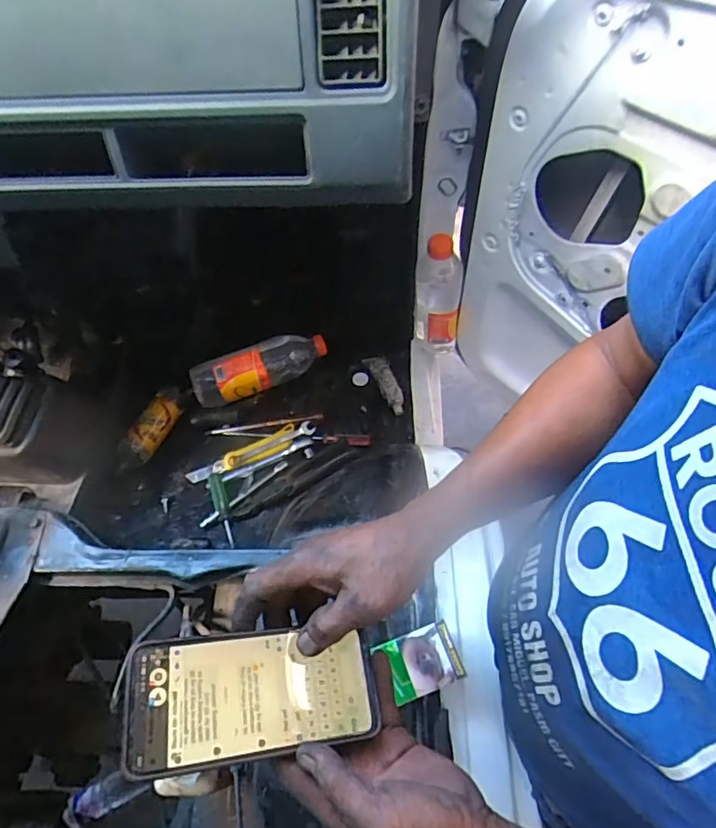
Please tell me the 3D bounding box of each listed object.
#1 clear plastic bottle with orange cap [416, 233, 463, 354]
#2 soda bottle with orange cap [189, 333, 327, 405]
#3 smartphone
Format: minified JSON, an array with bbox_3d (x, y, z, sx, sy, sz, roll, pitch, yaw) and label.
[{"bbox_3d":[0.138,-0.208,0.925,0.070,0.239,0.083,0,57,2],"label":"clear plastic bottle with orange cap"},{"bbox_3d":[-0.182,-0.086,1.010,0.254,0.064,0.074,-20,59,-11],"label":"soda bottle with orange cap"},{"bbox_3d":[-0.067,0.190,0.368,0.165,0.007,0.077,5,55,-18],"label":"smartphone"}]

